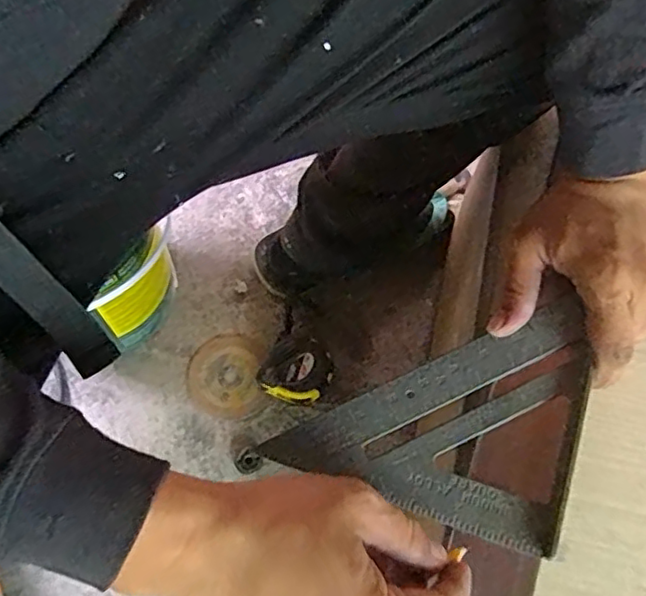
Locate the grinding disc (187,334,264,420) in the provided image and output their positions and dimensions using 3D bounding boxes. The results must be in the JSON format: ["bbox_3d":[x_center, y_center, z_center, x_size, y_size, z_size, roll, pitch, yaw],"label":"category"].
[{"bbox_3d":[-0.109,0.088,0.701,0.080,0.004,0.091,-32,69,-14],"label":"grinding disc"}]

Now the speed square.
[{"bbox_3d":[0.074,0.052,0.391,0.164,0.027,0.157,19,66,9],"label":"speed square"}]

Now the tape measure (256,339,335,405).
[{"bbox_3d":[-0.027,0.084,0.683,0.077,0.041,0.070,-41,72,-17],"label":"tape measure"}]

